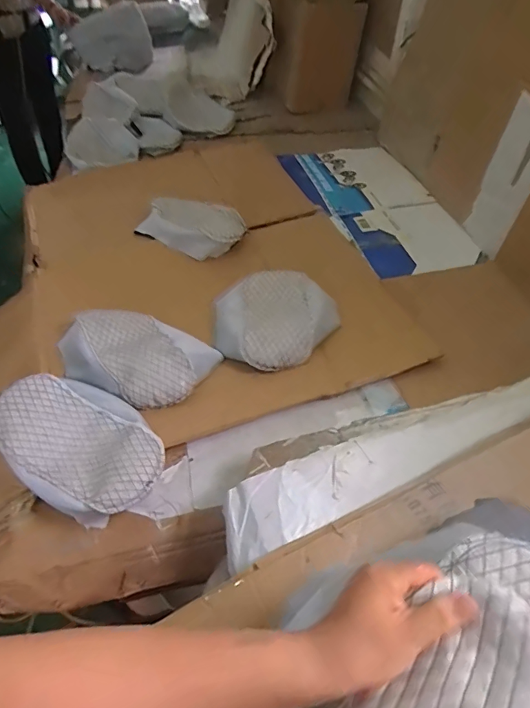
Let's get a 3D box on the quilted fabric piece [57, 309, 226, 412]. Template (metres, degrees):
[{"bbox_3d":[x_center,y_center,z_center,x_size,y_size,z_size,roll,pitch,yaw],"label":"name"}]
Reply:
[{"bbox_3d":[-0.269,0.002,0.933,0.303,0.071,0.210,24,53,20],"label":"quilted fabric piece"}]

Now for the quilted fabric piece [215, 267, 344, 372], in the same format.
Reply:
[{"bbox_3d":[0.027,-0.078,0.987,0.264,0.093,0.246,0,48,0],"label":"quilted fabric piece"}]

